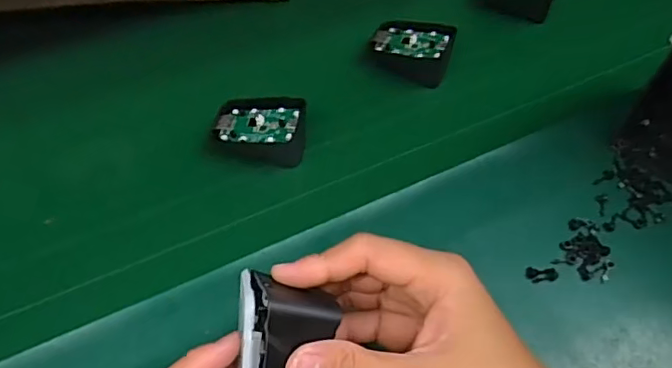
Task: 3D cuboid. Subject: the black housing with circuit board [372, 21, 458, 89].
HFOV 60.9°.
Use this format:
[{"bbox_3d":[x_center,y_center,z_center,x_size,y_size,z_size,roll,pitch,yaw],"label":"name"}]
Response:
[{"bbox_3d":[0.064,-0.115,0.483,0.065,0.034,0.039,18,58,8],"label":"black housing with circuit board"}]

